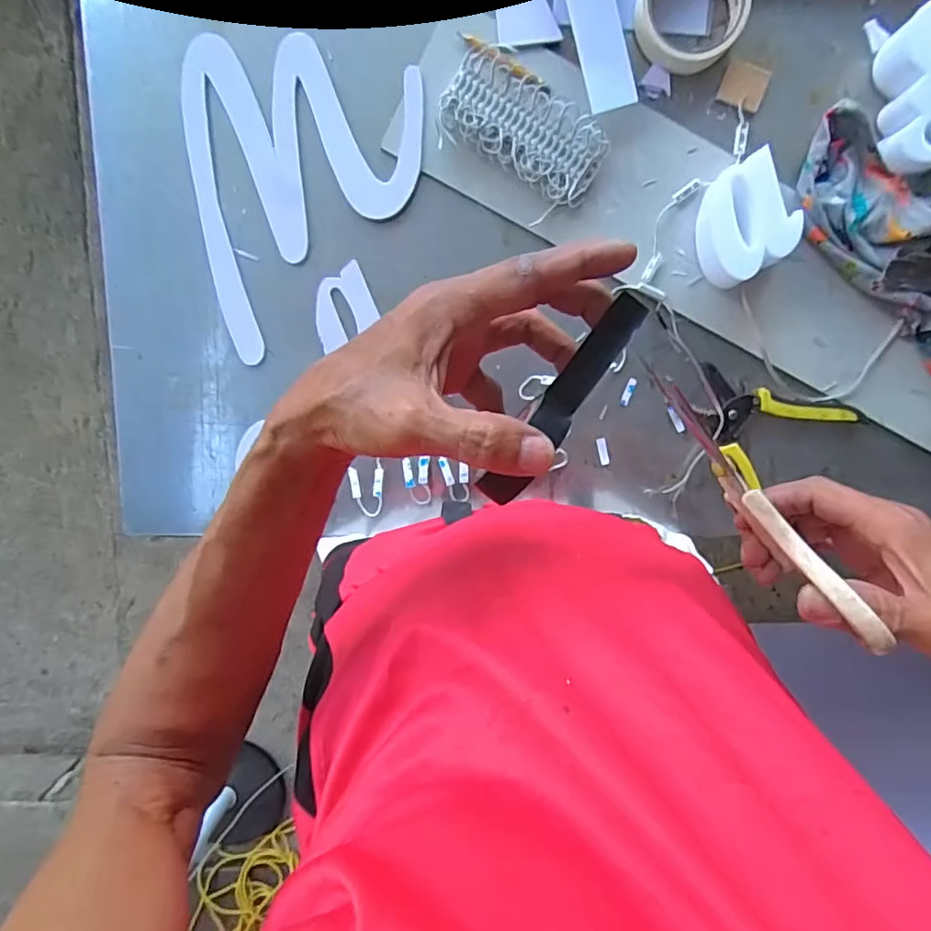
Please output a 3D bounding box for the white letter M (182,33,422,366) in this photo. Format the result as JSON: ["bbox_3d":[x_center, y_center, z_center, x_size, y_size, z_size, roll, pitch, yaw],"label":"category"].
[{"bbox_3d":[-0.140,-0.237,0.508,0.204,0.006,0.265,-2,98,1],"label":"white letter M"}]

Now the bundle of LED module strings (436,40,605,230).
[{"bbox_3d":[0.048,-0.283,0.488,0.141,0.024,0.081,36,97,-4],"label":"bundle of LED module strings"}]

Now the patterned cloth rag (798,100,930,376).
[{"bbox_3d":[0.392,-0.185,0.483,0.107,0.049,0.264,-44,95,6],"label":"patterned cloth rag"}]

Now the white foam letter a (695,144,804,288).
[{"bbox_3d":[0.233,-0.206,0.481,0.071,0.043,0.084,-35,96,5],"label":"white foam letter a"}]

